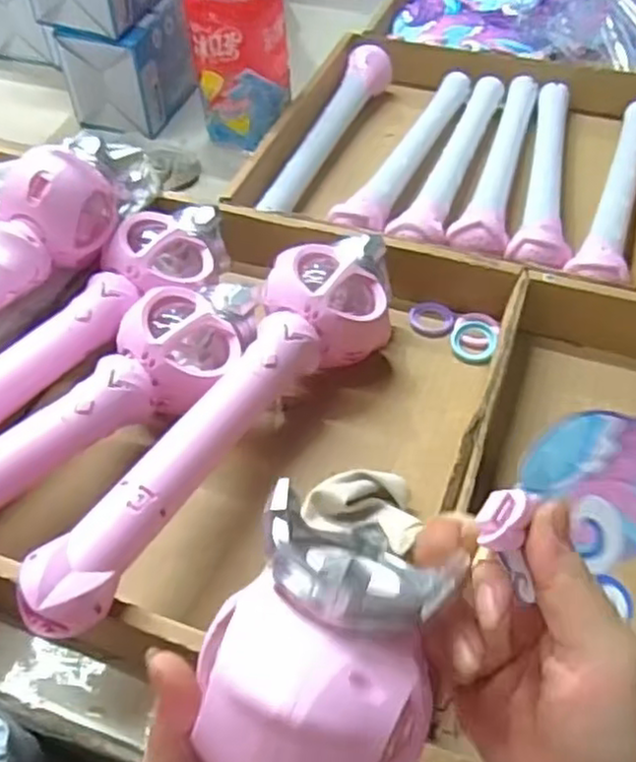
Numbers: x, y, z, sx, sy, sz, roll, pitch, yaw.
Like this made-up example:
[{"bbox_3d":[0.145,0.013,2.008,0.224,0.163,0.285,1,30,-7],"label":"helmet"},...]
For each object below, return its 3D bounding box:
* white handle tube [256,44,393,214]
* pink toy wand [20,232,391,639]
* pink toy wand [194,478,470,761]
[{"bbox_3d":[0.009,-0.266,0.761,0.044,0.041,0.283,18,54,17],"label":"white handle tube"},{"bbox_3d":[-0.040,0.014,0.485,0.087,0.079,0.365,18,54,17],"label":"pink toy wand"},{"bbox_3d":[-0.032,0.196,0.264,0.077,0.316,0.054,19,11,18],"label":"pink toy wand"}]

